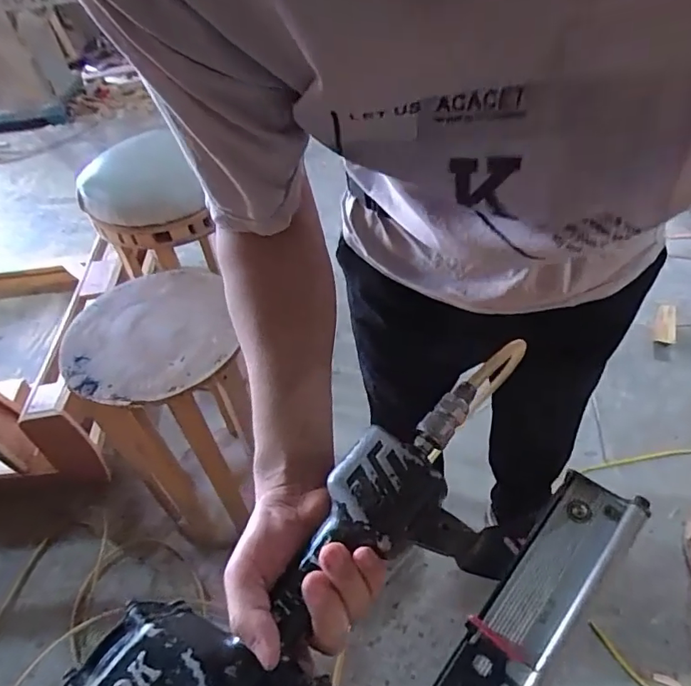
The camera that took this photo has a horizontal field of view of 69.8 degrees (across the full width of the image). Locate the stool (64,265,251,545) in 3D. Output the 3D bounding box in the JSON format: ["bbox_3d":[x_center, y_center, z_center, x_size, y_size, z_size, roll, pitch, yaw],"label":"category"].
[{"bbox_3d":[-0.331,0.163,1.045,0.275,0.551,0.324,-19,49,-11],"label":"stool"}]

